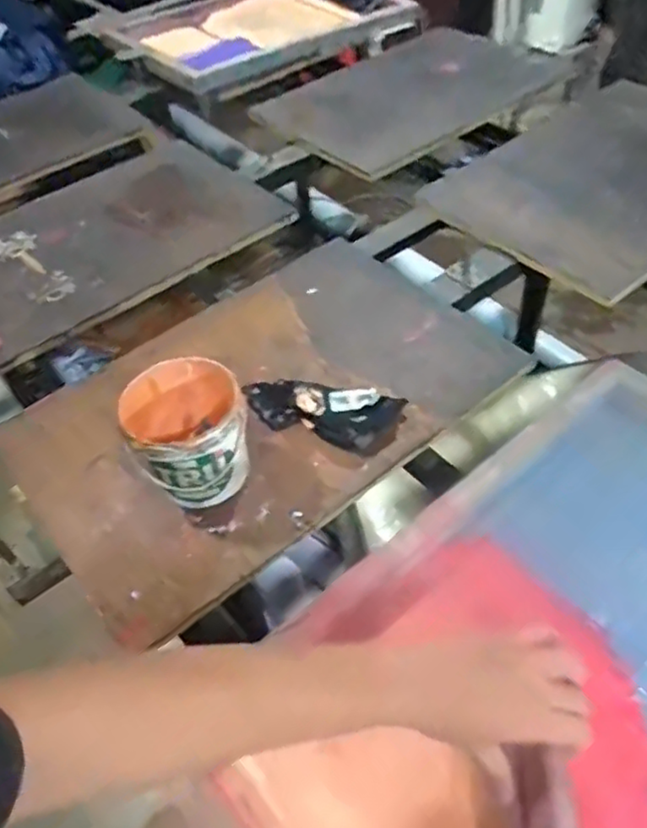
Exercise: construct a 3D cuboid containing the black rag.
[{"bbox_3d":[-0.001,-0.007,0.794,0.186,0.036,0.087,13,52,15],"label":"black rag"}]

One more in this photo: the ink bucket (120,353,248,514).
[{"bbox_3d":[-0.144,0.023,0.715,0.118,0.116,0.109,-3,50,3],"label":"ink bucket"}]

